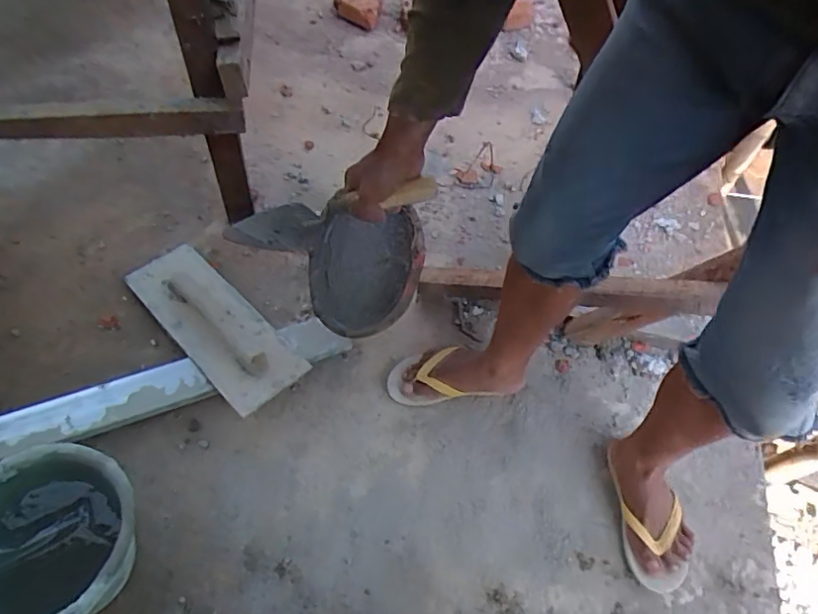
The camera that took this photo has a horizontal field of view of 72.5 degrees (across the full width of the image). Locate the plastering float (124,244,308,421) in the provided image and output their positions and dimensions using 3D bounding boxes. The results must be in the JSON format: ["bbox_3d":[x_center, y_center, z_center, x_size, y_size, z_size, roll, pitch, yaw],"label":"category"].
[{"bbox_3d":[-0.391,0.018,1.093,0.151,0.077,0.446,-38,68,-23],"label":"plastering float"}]

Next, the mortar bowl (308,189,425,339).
[{"bbox_3d":[-0.073,-0.073,0.940,0.184,0.071,0.251,4,71,-3],"label":"mortar bowl"}]

